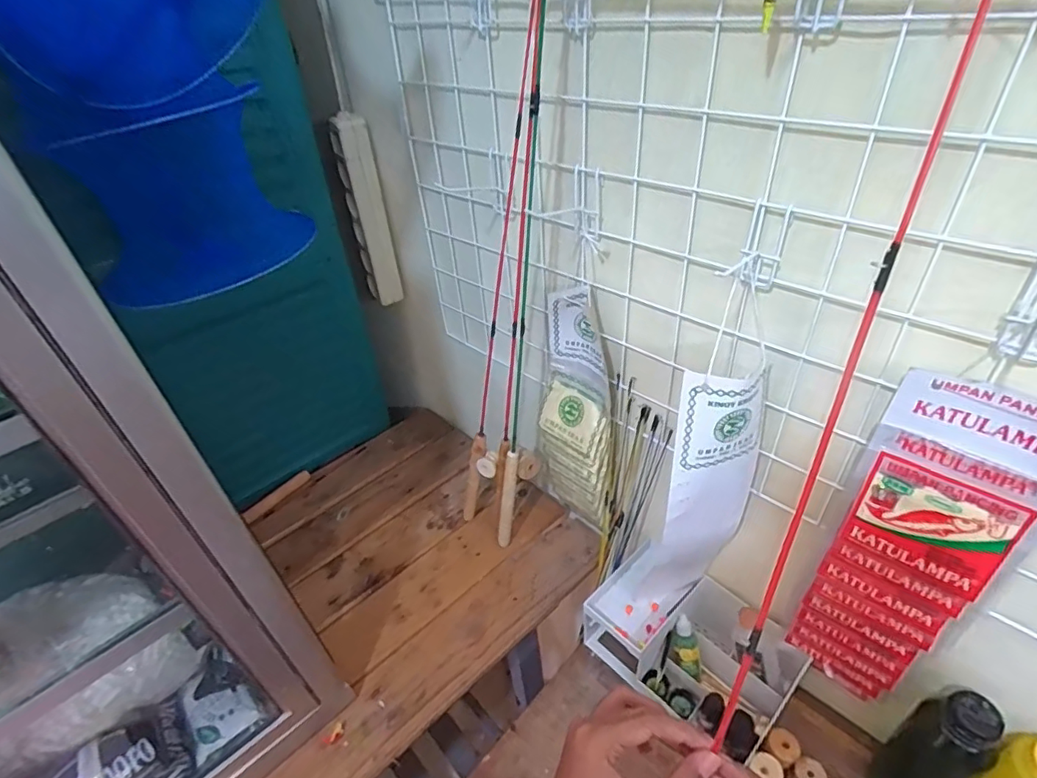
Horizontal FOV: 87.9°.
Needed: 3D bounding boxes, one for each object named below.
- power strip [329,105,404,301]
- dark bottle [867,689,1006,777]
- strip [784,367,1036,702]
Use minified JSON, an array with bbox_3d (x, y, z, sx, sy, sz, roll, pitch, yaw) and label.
[{"bbox_3d":[-0.221,-0.255,0.794,0.054,0.268,0.028,-14,38,-11],"label":"power strip"},{"bbox_3d":[0.409,0.365,0.535,0.058,0.194,0.067,-26,42,-23],"label":"dark bottle"},{"bbox_3d":[0.336,0.160,0.472,0.115,0.384,0.028,22,46,32],"label":"strip"}]

